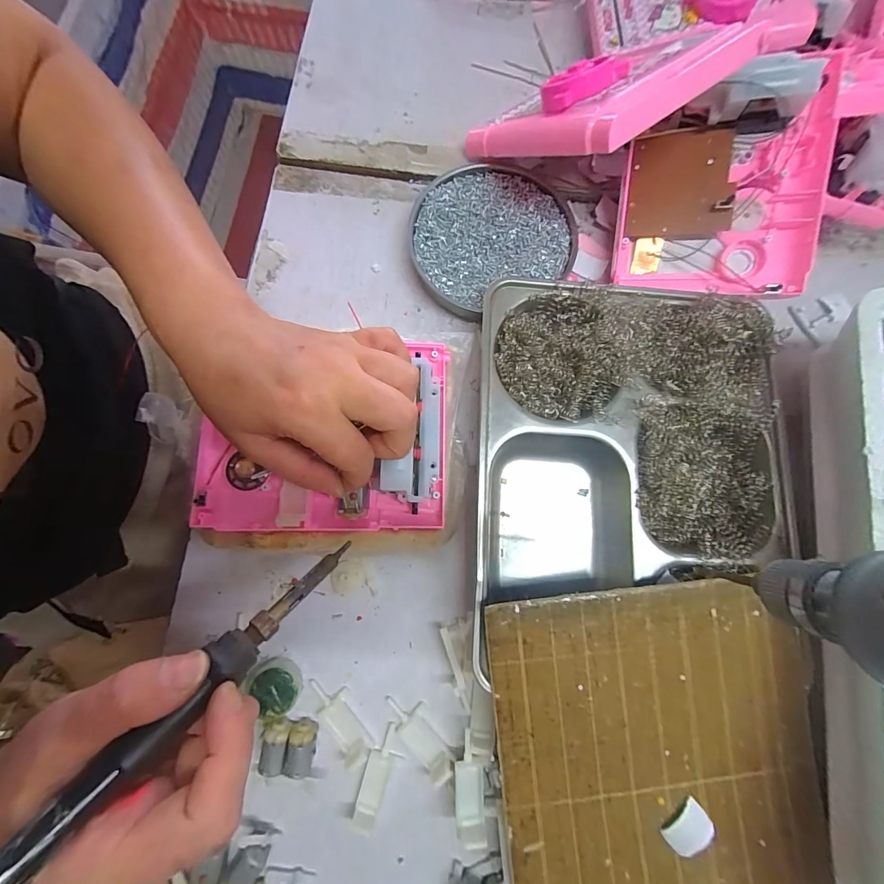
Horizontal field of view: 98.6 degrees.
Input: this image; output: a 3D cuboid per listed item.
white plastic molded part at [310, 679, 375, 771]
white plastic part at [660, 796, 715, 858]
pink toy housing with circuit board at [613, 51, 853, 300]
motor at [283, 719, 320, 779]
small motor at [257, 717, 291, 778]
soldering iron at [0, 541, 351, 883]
[{"bbox_3d":[-0.070,0.188,0.258,0.021,0.015,0.056,-29,81,-6],"label":"white plastic molded part"},{"bbox_3d":[0.147,0.231,0.226,0.028,0.005,0.021,-41,83,-8],"label":"white plastic part"},{"bbox_3d":[0.209,-0.187,0.285,0.129,0.031,0.143,6,103,16],"label":"pink toy housing with circuit board"},{"bbox_3d":[-0.093,0.202,0.252,0.019,0.019,0.030,13,79,1],"label":"motor"},{"bbox_3d":[-0.110,0.201,0.252,0.017,0.018,0.035,5,79,0],"label":"small motor"},{"bbox_3d":[-0.112,0.114,0.154,0.015,0.025,0.199,41,49,6],"label":"soldering iron"}]

